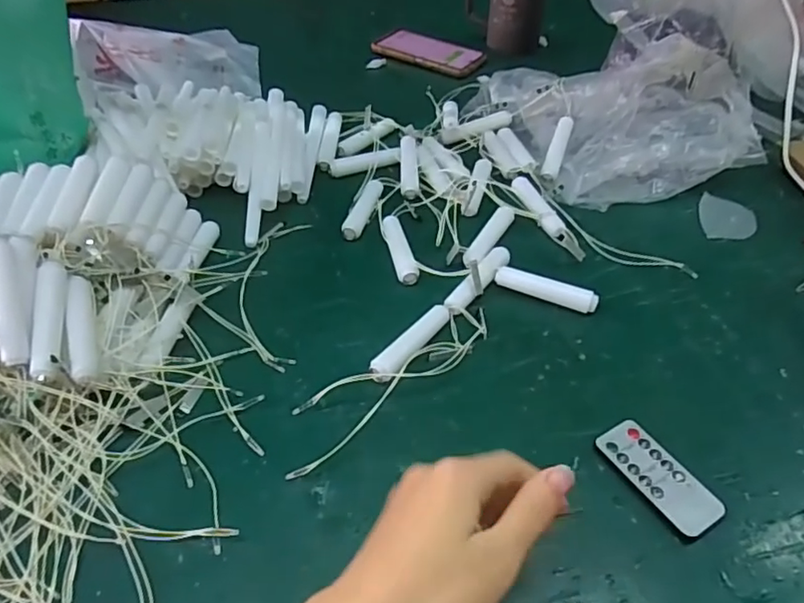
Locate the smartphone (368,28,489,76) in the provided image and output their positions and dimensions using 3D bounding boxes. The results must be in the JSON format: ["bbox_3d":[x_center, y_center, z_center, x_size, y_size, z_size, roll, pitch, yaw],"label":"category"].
[{"bbox_3d":[0.038,-0.380,0.885,0.170,0.018,0.076,26,50,24],"label":"smartphone"}]

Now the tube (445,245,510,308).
[{"bbox_3d":[0.071,-0.022,0.524,0.020,0.016,0.090,28,51,26],"label":"tube"}]

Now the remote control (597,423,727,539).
[{"bbox_3d":[0.174,0.118,0.394,0.038,0.007,0.083,-23,49,-22],"label":"remote control"}]

